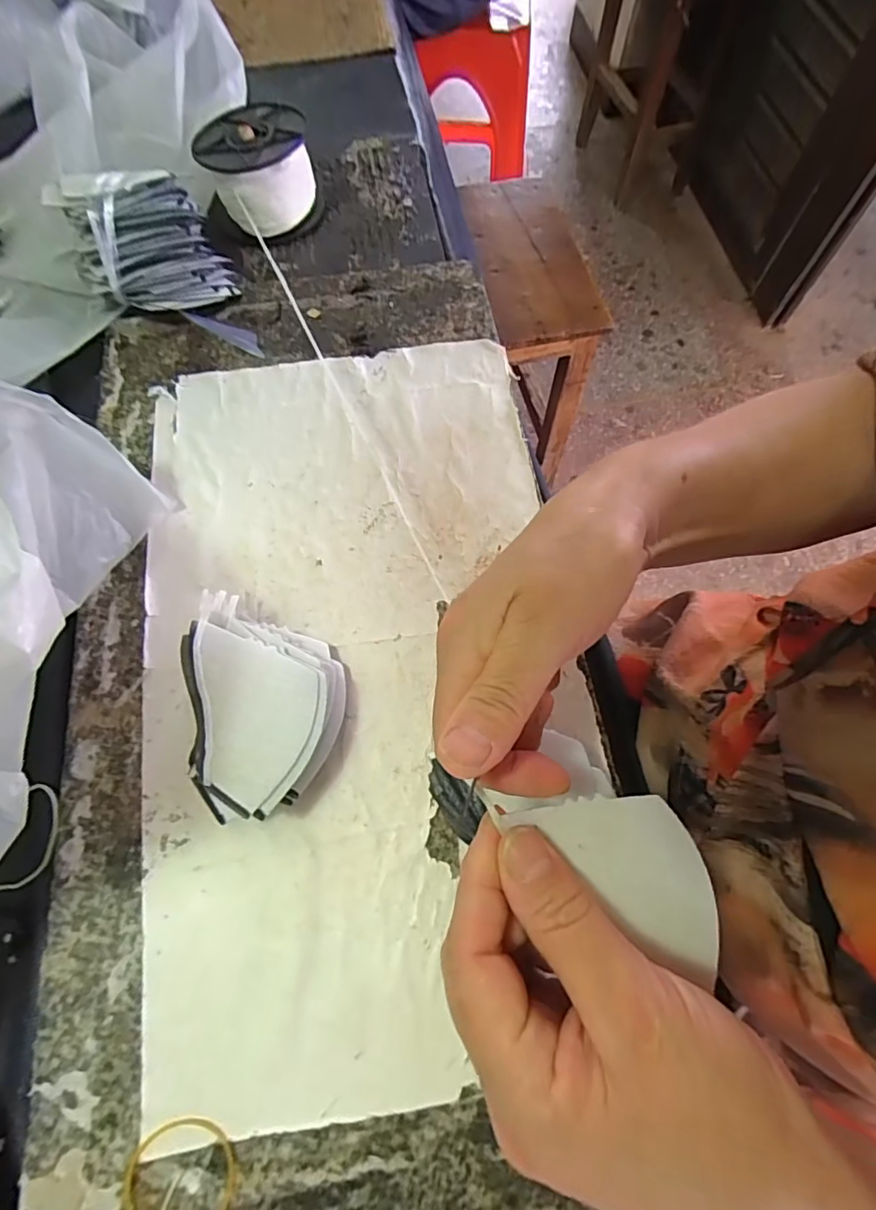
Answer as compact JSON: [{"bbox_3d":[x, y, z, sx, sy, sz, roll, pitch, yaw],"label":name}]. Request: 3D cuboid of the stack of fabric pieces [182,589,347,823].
[{"bbox_3d":[-0.089,0.048,0.288,0.072,0.048,0.114,-8,68,-4],"label":"stack of fabric pieces"}]

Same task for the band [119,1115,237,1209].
[{"bbox_3d":[-0.111,0.247,0.231,0.046,0.004,0.047,0,68,-1],"label":"band"}]

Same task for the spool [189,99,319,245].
[{"bbox_3d":[-0.148,-0.360,0.453,0.087,0.057,0.090,0,68,-1],"label":"spool"}]

